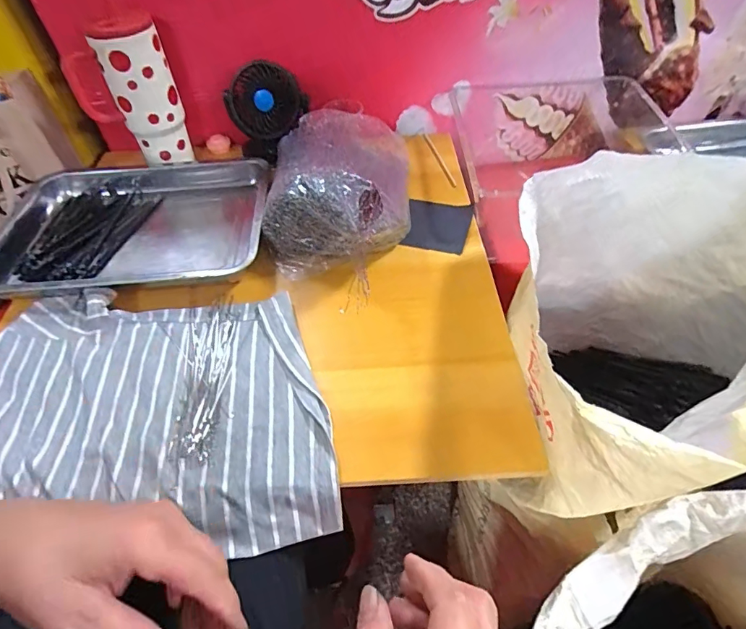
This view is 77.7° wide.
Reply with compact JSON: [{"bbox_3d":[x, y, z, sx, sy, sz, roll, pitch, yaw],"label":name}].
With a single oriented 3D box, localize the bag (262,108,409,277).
[{"bbox_3d":[-0.047,-0.167,0.615,0.186,0.097,0.274,0,51,3],"label":"bag"}]

